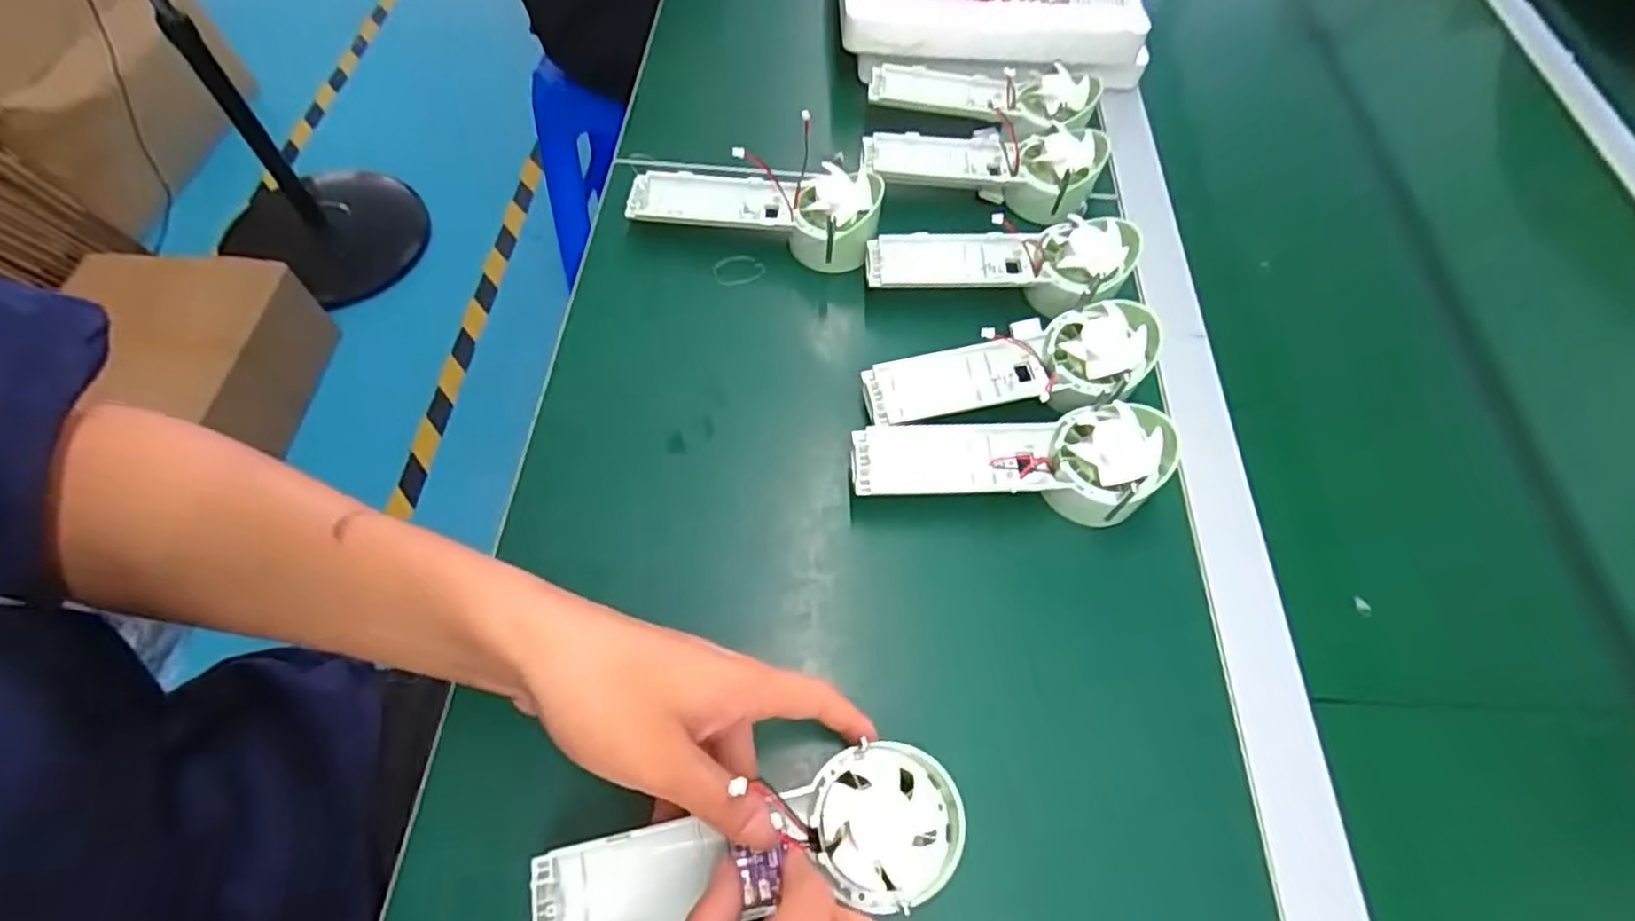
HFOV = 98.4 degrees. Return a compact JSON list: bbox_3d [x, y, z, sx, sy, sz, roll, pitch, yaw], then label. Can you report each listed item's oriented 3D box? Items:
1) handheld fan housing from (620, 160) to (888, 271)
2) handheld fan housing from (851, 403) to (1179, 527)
[{"bbox_3d":[-0.044,-0.181,0.506,0.177,0.052,0.059,12,60,4],"label":"handheld fan housing"},{"bbox_3d":[0.108,-0.001,0.409,0.172,0.052,0.062,4,60,-1],"label":"handheld fan housing"}]

